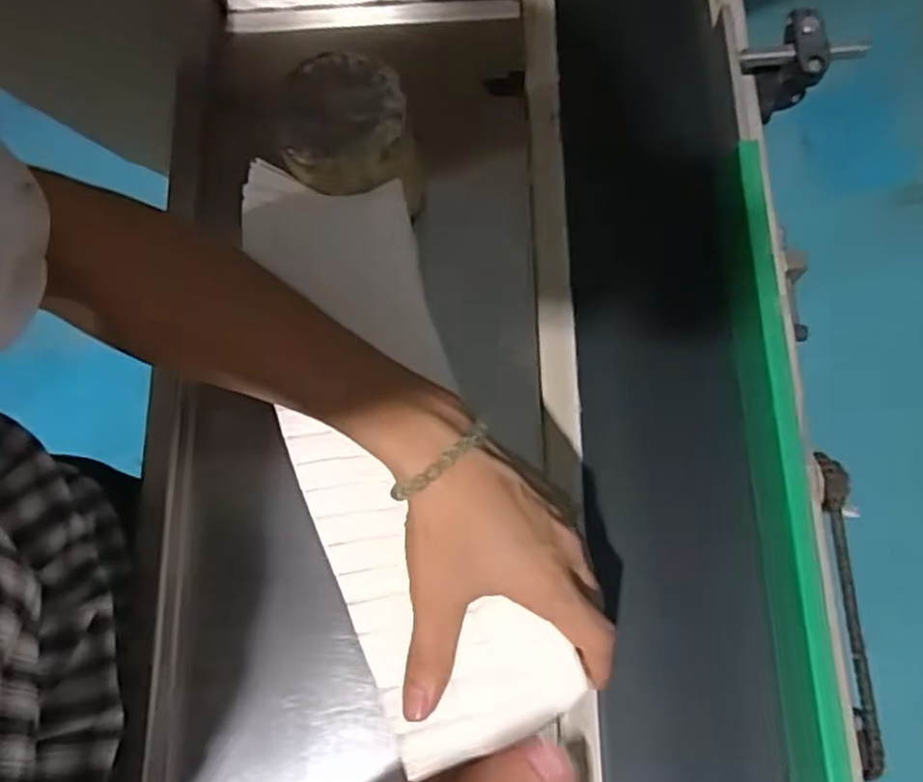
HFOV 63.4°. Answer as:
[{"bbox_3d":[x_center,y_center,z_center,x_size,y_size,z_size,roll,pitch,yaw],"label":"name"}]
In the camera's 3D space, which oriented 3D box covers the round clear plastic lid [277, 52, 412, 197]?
[{"bbox_3d":[-0.069,-0.156,0.434,0.072,0.032,0.073,0,74,1],"label":"round clear plastic lid"}]

